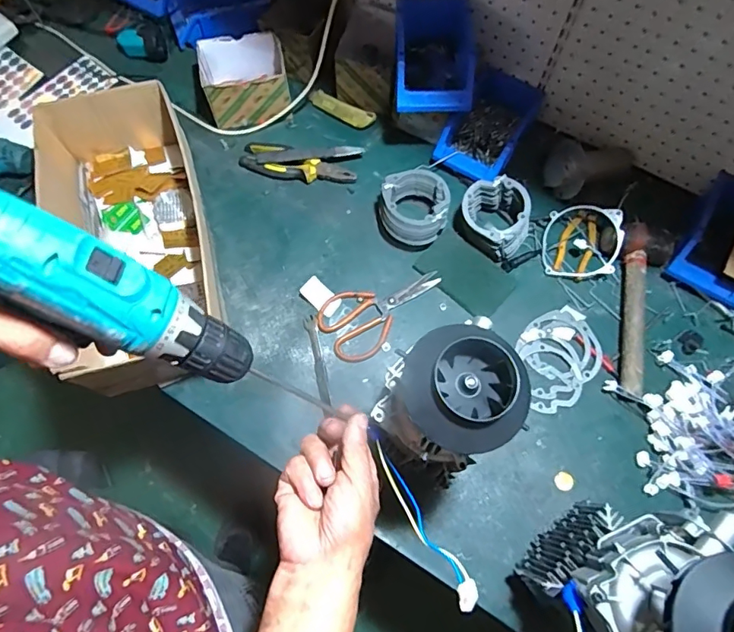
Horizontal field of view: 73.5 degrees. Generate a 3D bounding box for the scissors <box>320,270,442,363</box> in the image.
[{"bbox_3d":[0.023,-0.015,0.756,0.193,0.010,0.105,-33,72,-13],"label":"scissors"}]

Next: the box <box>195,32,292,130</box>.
[{"bbox_3d":[-0.211,-0.409,0.859,0.151,0.093,0.118,-9,68,-5],"label":"box"}]

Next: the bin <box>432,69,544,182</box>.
[{"bbox_3d":[0.208,-0.318,0.826,0.127,0.068,0.197,29,70,10],"label":"bin"}]

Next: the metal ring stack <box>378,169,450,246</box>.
[{"bbox_3d":[0.076,-0.171,0.785,0.111,0.063,0.116,4,68,1],"label":"metal ring stack"}]

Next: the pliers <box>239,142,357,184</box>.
[{"bbox_3d":[-0.119,-0.262,0.844,0.202,0.021,0.065,13,68,4],"label":"pliers"}]

